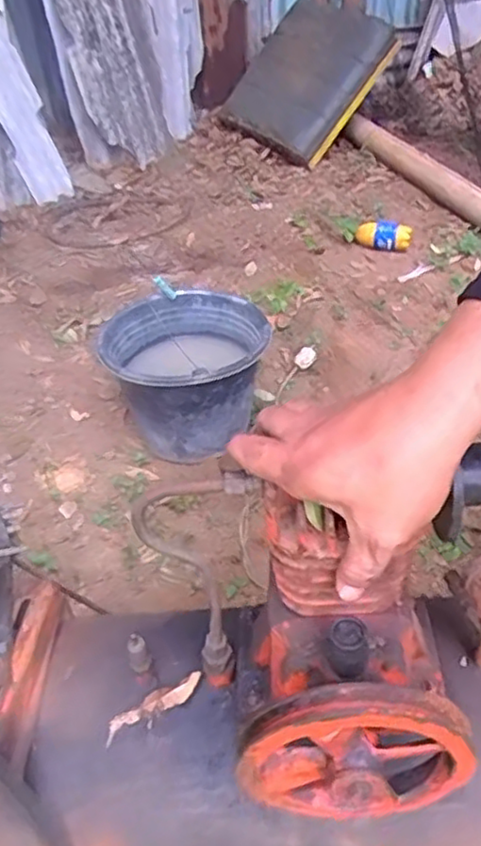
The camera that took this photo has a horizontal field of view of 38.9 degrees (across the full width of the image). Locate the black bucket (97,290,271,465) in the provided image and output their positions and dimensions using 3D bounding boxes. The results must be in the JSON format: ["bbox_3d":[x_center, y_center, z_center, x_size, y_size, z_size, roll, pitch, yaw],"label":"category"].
[{"bbox_3d":[-0.088,-0.084,1.196,0.263,0.190,0.263,-2,43,2],"label":"black bucket"}]

